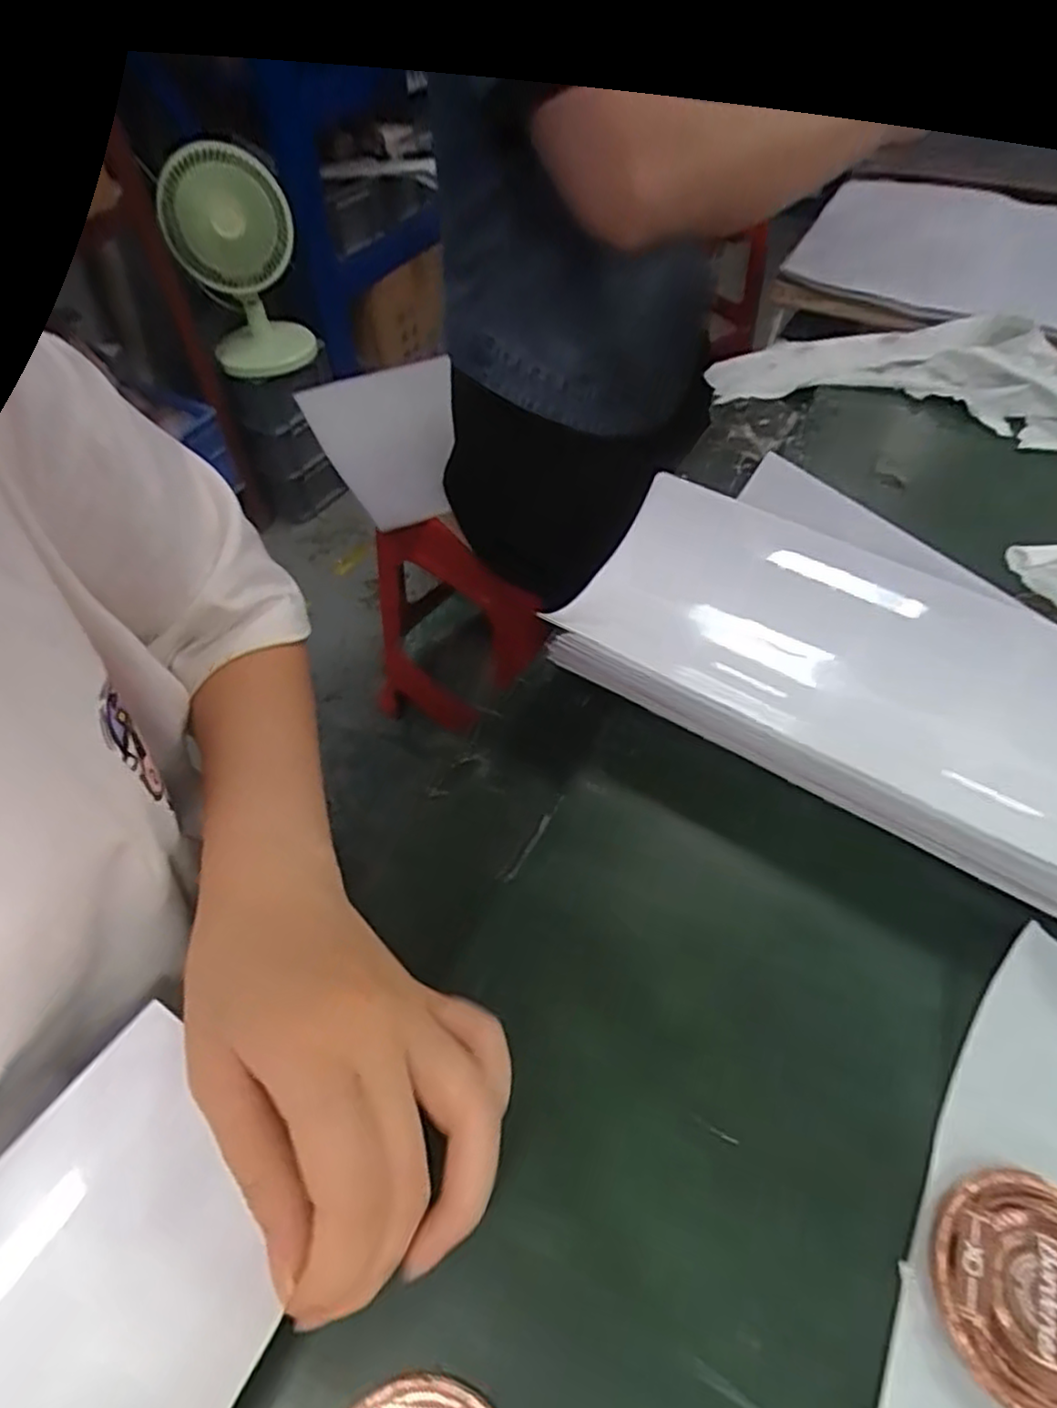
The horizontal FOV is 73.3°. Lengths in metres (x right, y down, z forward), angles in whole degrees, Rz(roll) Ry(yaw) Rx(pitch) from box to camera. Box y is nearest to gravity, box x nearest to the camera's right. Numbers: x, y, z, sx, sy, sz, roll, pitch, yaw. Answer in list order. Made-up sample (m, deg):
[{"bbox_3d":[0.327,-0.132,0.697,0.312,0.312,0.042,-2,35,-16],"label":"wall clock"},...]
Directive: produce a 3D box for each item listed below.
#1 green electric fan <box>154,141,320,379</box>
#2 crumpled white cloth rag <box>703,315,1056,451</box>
[{"bbox_3d":[-0.505,-0.763,1.253,0.202,0.368,0.144,-16,54,-10],"label":"green electric fan"},{"bbox_3d":[0.279,-0.255,0.529,0.268,0.039,0.132,16,55,14],"label":"crumpled white cloth rag"}]

